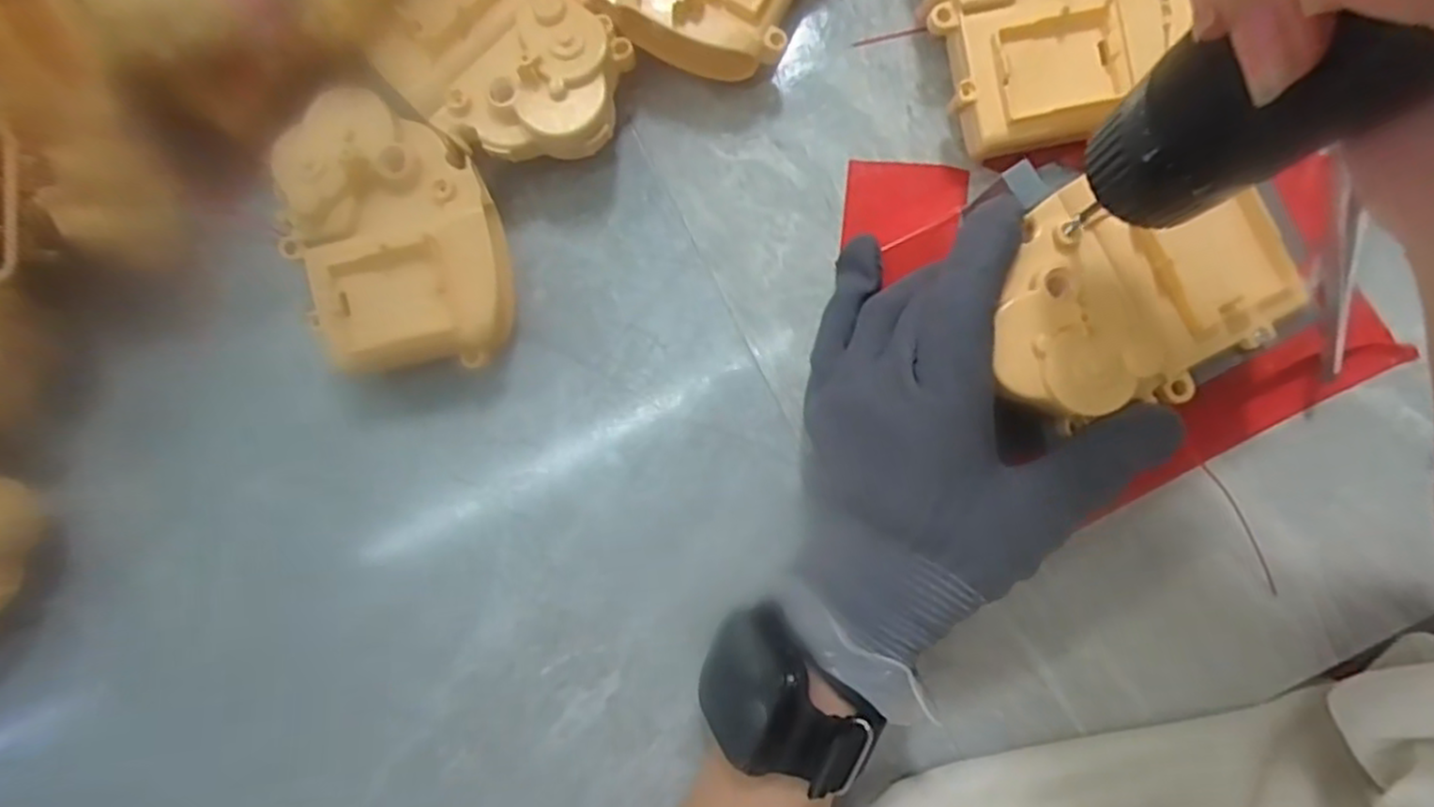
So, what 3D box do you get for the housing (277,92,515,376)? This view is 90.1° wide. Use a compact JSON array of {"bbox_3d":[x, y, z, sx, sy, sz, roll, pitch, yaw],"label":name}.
[{"bbox_3d":[-0.117,-0.061,0.268,0.071,0.037,0.101,-22,88,1],"label":"housing"}]

